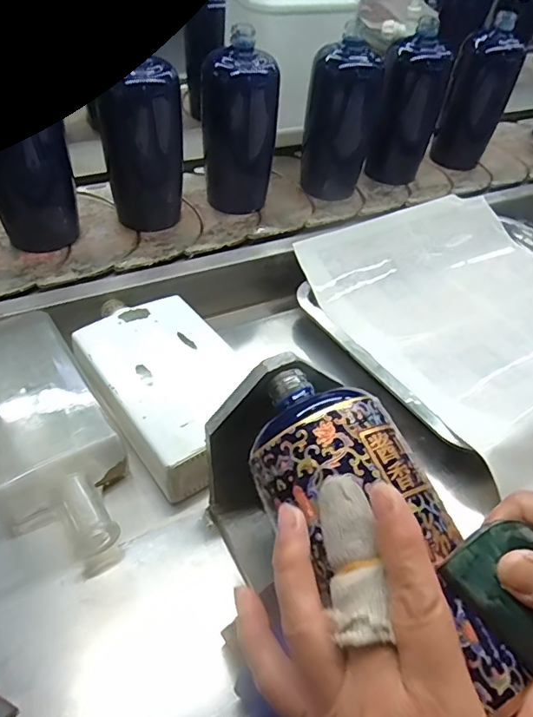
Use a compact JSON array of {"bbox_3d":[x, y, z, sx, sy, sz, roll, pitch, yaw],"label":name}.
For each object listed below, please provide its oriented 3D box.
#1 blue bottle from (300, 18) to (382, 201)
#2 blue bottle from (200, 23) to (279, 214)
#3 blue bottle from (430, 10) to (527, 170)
[{"bbox_3d":[0.090,-0.296,0.629,0.070,0.175,0.063,-32,58,-31],"label":"blue bottle"},{"bbox_3d":[-0.031,-0.259,0.583,0.064,0.175,0.060,-32,58,-31],"label":"blue bottle"},{"bbox_3d":[0.298,-0.370,0.725,0.072,0.173,0.063,35,55,24],"label":"blue bottle"}]

